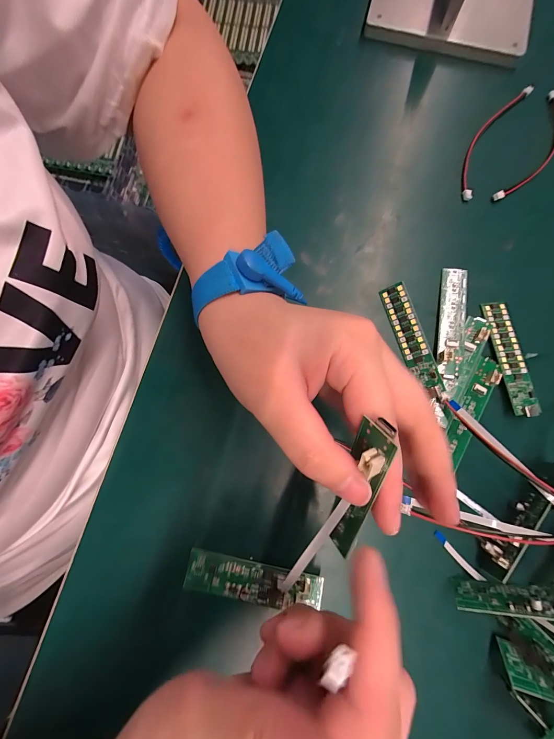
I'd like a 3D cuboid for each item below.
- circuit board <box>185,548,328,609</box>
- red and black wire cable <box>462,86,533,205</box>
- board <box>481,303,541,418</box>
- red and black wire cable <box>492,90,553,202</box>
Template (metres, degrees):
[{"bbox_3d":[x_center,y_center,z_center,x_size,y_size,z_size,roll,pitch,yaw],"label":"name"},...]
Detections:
[{"bbox_3d":[-0.015,0.130,0.181,0.082,0.008,0.021,10,79,1],"label":"circuit board"},{"bbox_3d":[0.179,-0.195,0.248,0.022,0.005,0.130,31,80,5],"label":"red and black wire cable"},{"bbox_3d":[0.165,-0.009,0.209,0.019,0.006,0.082,-8,79,-3],"label":"board"},{"bbox_3d":[0.215,-0.182,0.247,0.028,0.007,0.123,31,80,5],"label":"red and black wire cable"}]

